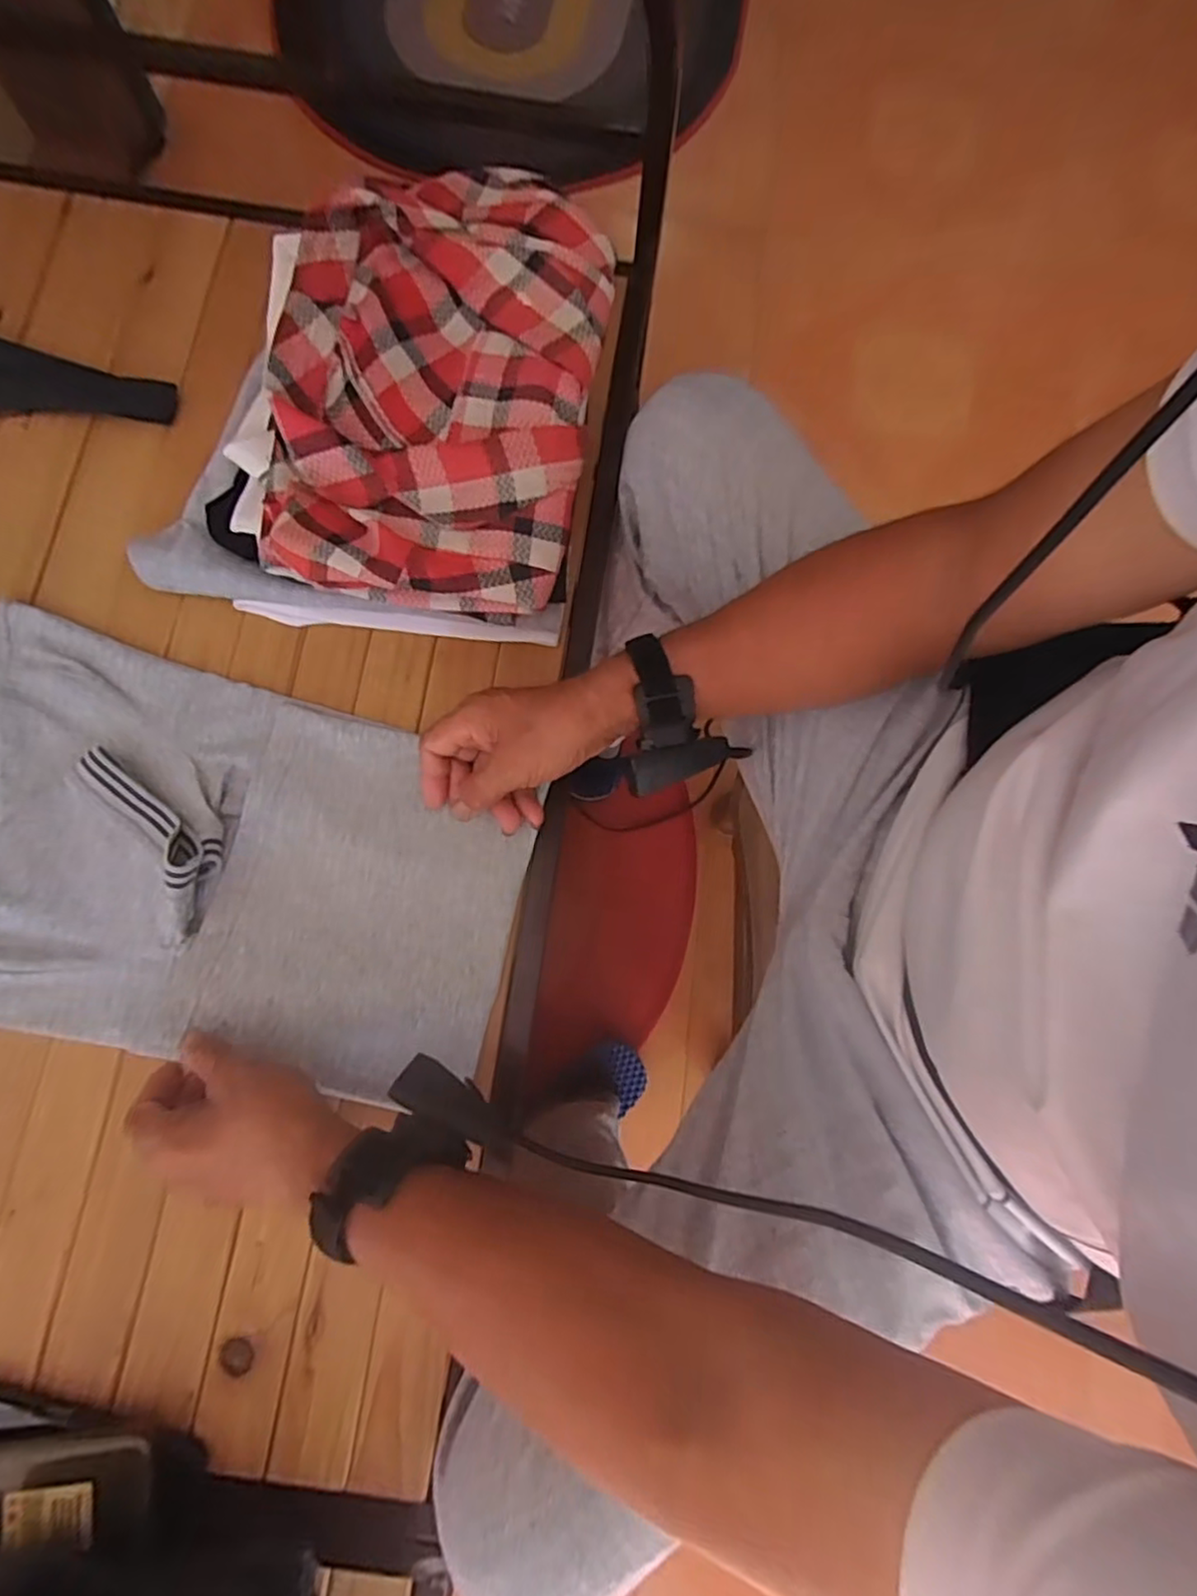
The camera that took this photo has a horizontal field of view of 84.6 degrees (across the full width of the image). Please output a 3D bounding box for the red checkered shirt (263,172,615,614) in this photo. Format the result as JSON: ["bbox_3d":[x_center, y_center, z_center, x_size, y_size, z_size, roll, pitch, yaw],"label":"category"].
[{"bbox_3d":[-0.108,-0.306,0.460,0.203,0.046,0.343,8,79,2],"label":"red checkered shirt"}]

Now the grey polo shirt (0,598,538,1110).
[{"bbox_3d":[-0.291,0.040,0.456,0.467,0.026,0.261,14,79,3],"label":"grey polo shirt"}]

